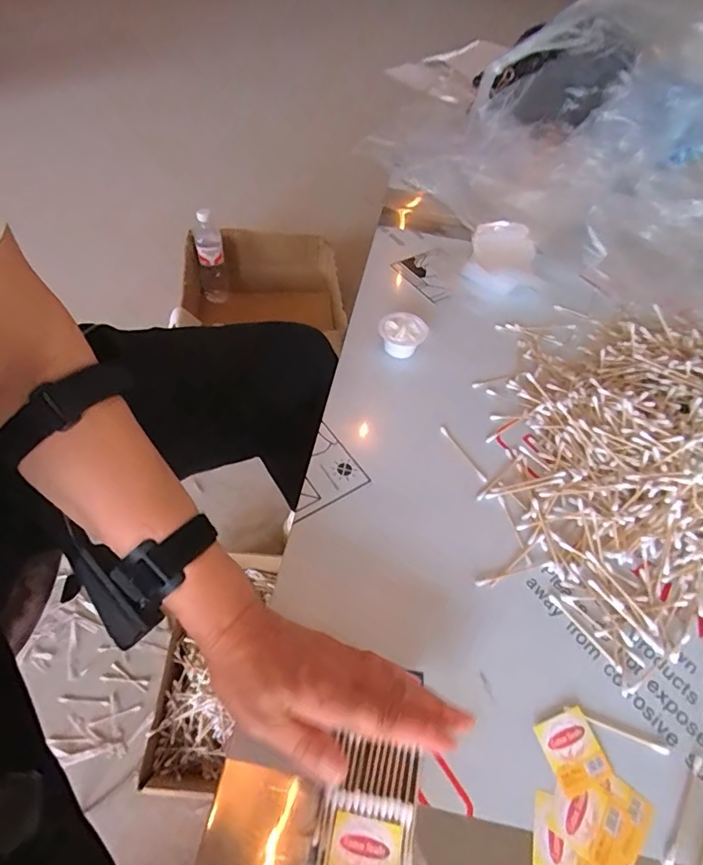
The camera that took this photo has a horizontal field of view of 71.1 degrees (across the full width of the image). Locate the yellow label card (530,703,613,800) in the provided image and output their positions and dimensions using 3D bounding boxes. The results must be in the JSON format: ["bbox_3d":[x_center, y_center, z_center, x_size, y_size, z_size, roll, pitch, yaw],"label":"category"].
[{"bbox_3d":[0.150,0.215,0.334,0.037,0.004,0.043,-14,56,-15],"label":"yellow label card"}]

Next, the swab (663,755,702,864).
[{"bbox_3d":[0.216,0.243,0.318,0.006,0.004,0.073,35,58,20],"label":"swab"}]

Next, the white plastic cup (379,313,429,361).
[{"bbox_3d":[0.057,-0.107,0.558,0.054,0.038,0.050,13,53,4],"label":"white plastic cup"}]

